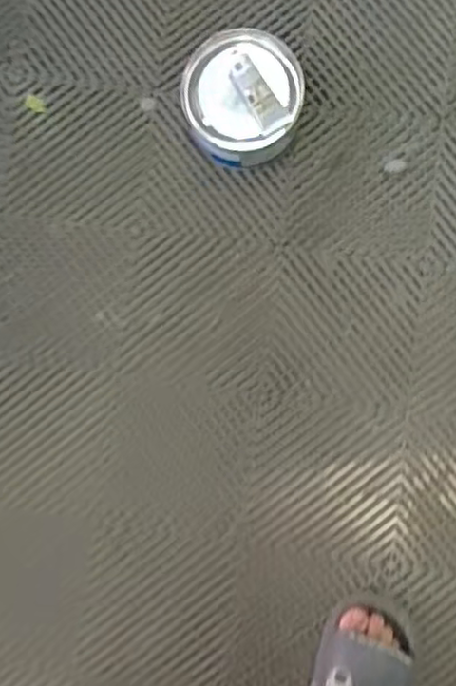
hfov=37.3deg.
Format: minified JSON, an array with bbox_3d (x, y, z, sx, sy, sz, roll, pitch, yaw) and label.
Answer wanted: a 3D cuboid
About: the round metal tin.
[{"bbox_3d":[0.020,-0.307,0.860,0.142,0.096,0.136,0,86,4],"label":"round metal tin"}]

